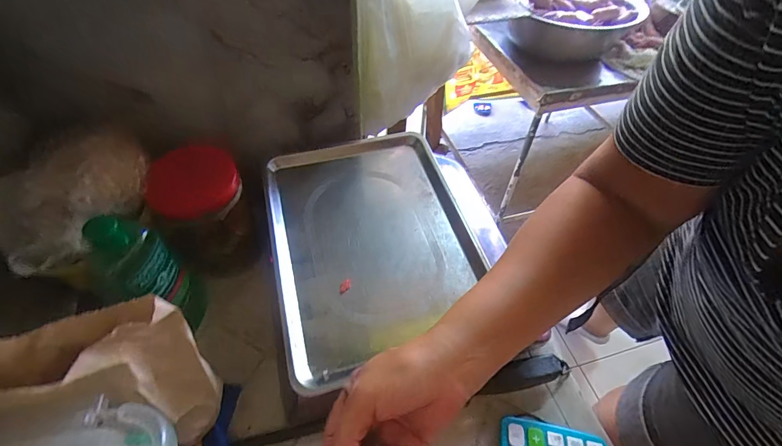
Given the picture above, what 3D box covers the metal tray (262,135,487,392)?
[{"bbox_3d":[-0.021,0.012,0.454,0.234,0.027,0.303,-12,54,-12],"label":"metal tray"}]

